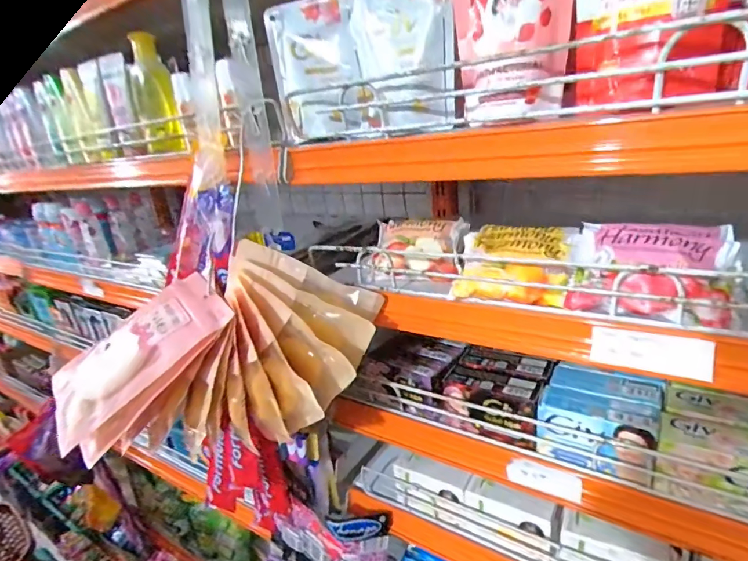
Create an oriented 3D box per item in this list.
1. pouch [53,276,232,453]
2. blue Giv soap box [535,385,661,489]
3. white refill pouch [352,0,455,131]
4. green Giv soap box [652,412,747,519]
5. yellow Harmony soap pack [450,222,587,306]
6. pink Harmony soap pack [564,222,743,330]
[{"bbox_3d":[-0.220,0.063,0.405,0.167,0.020,0.124,-43,49,-18],"label":"pouch"},{"bbox_3d":[0.197,0.135,0.386,0.091,0.055,0.037,7,25,34],"label":"blue Giv soap box"},{"bbox_3d":[0.021,-0.185,0.348,0.079,0.115,0.018,2,23,24],"label":"white refill pouch"},{"bbox_3d":[0.271,0.144,0.333,0.090,0.056,0.034,6,25,31],"label":"green Giv soap box"},{"bbox_3d":[0.137,-0.021,0.403,0.101,0.041,0.113,4,24,29],"label":"yellow Harmony soap pack"},{"bbox_3d":[0.213,-0.010,0.334,0.108,0.053,0.079,5,25,31],"label":"pink Harmony soap pack"}]

